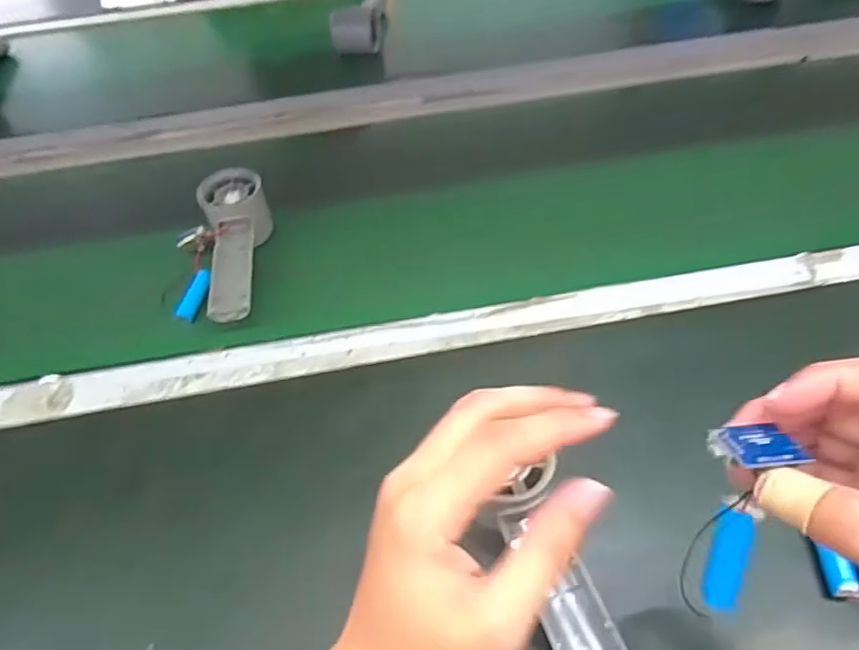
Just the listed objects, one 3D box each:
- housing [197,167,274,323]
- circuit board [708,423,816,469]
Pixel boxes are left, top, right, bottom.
[{"bbox_3d":[-0.171,-0.068,0.525,0.059,0.058,0.149,-11,51,-5],"label":"housing"},{"bbox_3d":[0.120,0.045,0.218,0.032,0.008,0.018,-1,52,6],"label":"circuit board"}]

